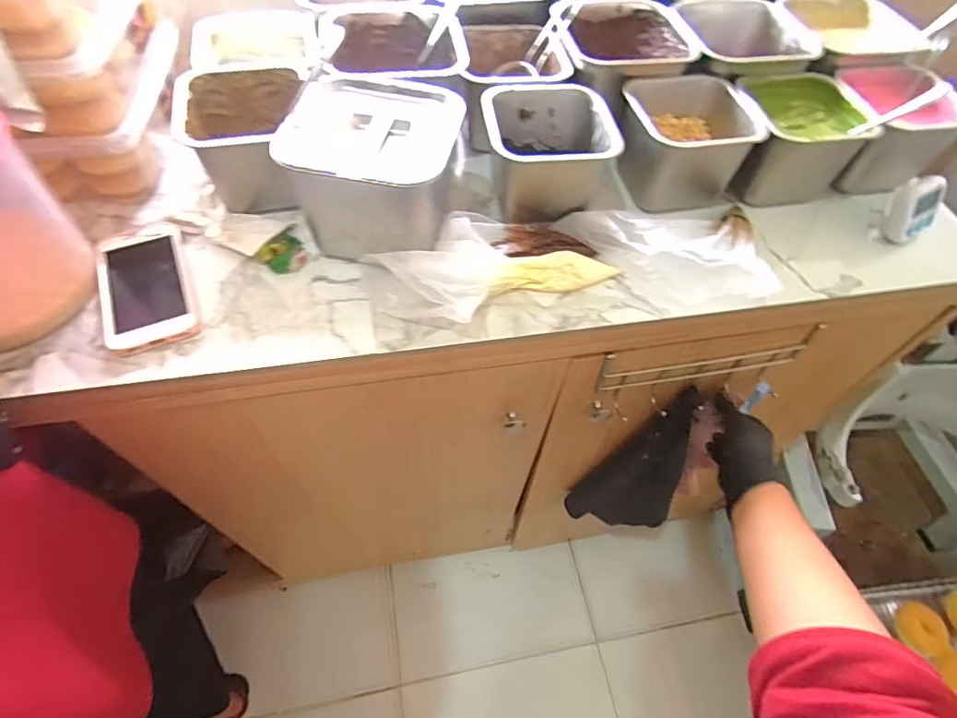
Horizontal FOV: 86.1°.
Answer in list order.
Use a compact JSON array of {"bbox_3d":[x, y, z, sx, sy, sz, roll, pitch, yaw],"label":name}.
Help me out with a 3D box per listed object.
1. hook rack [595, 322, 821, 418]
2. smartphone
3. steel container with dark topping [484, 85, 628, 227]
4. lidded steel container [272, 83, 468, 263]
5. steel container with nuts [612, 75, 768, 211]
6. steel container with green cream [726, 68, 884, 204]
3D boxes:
[{"bbox_3d":[0.255,0.022,0.583,0.247,0.115,0.030,-6,56,-9],"label":"hook rack"},{"bbox_3d":[-0.295,-0.064,0.457,0.073,0.016,0.133,-20,59,-17],"label":"smartphone"},{"bbox_3d":[0.064,-0.209,0.524,0.119,0.089,0.109,-6,56,-9],"label":"steel container with dark topping"},{"bbox_3d":[-0.092,-0.165,0.479,0.136,0.119,0.133,11,55,3],"label":"lidded steel container"},{"bbox_3d":[0.212,-0.231,0.551,0.122,0.093,0.106,-4,56,-7],"label":"steel container with nuts"},{"bbox_3d":[0.333,-0.248,0.573,0.128,0.095,0.129,-7,56,-9],"label":"steel container with green cream"}]

